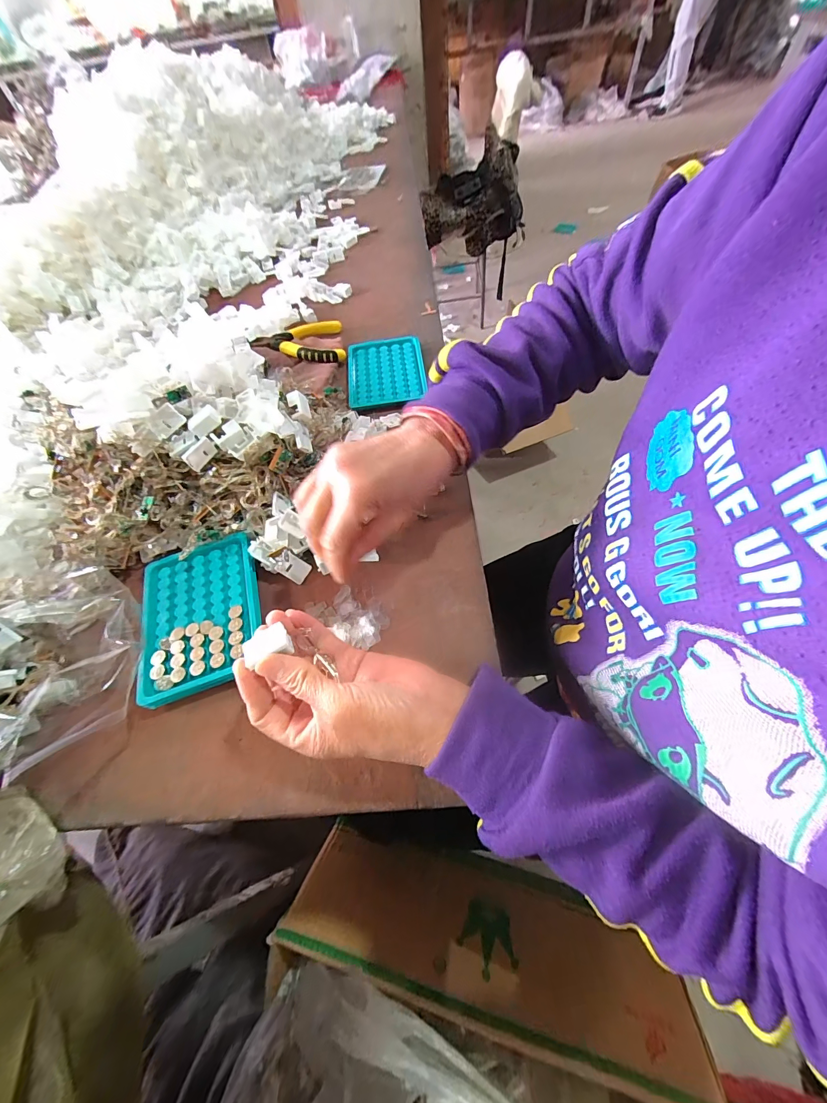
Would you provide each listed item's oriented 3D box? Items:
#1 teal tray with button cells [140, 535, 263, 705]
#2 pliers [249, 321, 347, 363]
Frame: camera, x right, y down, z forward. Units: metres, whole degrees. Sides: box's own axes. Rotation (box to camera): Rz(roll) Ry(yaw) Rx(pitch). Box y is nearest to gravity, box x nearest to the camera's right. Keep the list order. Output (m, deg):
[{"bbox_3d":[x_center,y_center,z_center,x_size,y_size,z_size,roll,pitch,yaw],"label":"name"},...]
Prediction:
[{"bbox_3d":[-0.182,0.050,0.319,0.095,0.017,0.130,-19,59,-5],"label":"teal tray with button cells"},{"bbox_3d":[-0.155,-0.288,0.516,0.116,0.021,0.091,-9,59,-6],"label":"pliers"}]

